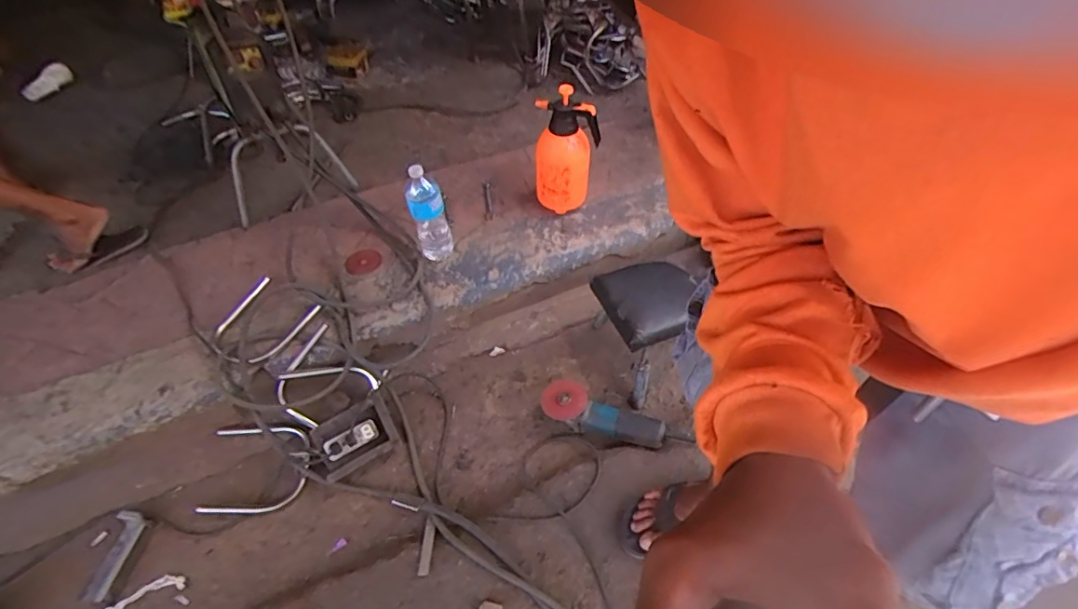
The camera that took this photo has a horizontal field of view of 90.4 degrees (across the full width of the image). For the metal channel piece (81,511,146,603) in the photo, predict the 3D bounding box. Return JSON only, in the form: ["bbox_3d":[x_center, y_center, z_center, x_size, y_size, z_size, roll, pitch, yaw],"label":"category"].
[{"bbox_3d":[-0.809,0.476,1.018,0.060,0.029,0.154,5,51,6],"label":"metal channel piece"}]

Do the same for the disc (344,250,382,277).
[{"bbox_3d":[-0.428,-0.102,1.303,0.083,0.007,0.082,-1,51,1],"label":"disc"}]

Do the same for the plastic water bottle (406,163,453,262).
[{"bbox_3d":[-0.252,-0.207,1.218,0.075,0.247,0.061,-17,52,-11],"label":"plastic water bottle"}]

